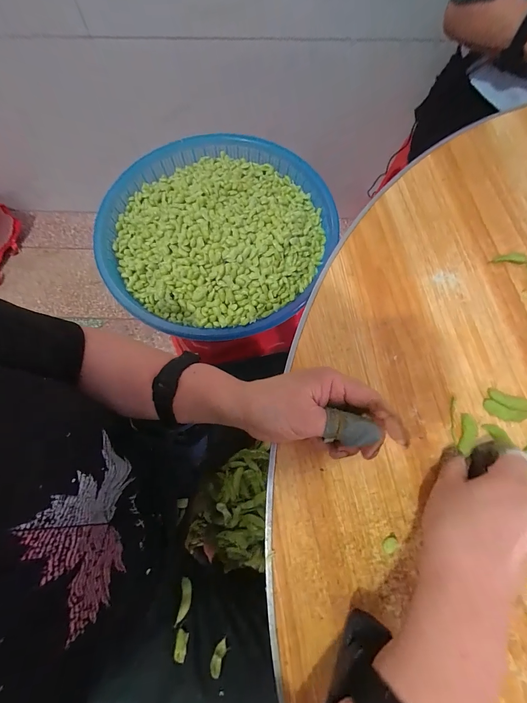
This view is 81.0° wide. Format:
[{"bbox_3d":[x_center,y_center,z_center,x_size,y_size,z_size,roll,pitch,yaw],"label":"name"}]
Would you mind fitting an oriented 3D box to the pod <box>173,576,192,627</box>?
[{"bbox_3d":[-0.110,0.347,0.429,0.016,0.006,0.053,1,46,3],"label":"pod"}]

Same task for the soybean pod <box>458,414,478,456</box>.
[{"bbox_3d":[0.197,0.080,0.299,0.013,0.008,0.039,18,73,8],"label":"soybean pod"}]

